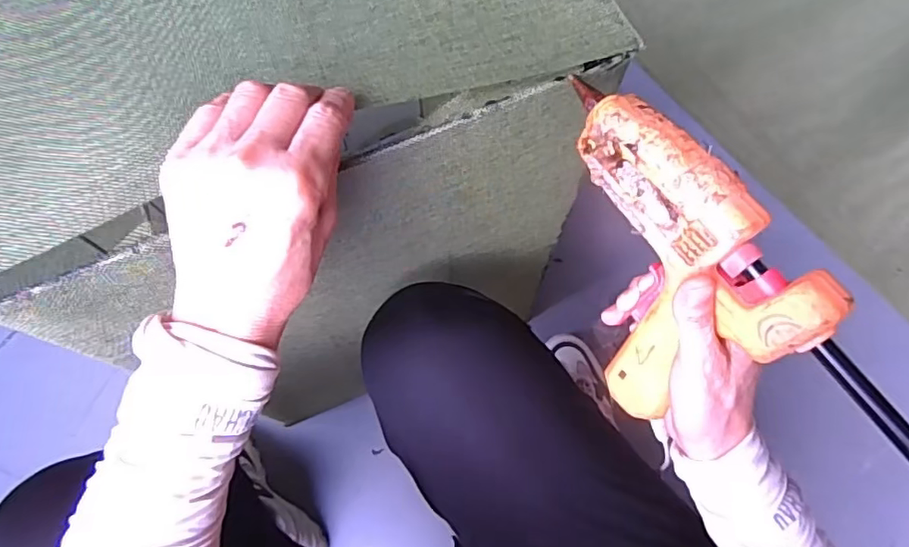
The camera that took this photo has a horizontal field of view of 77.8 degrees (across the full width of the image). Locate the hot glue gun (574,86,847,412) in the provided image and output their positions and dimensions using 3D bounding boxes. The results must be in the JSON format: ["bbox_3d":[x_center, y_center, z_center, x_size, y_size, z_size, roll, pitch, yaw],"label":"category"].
[{"bbox_3d":[0.101,-0.022,0.332,0.050,0.154,0.197,-18,71,-44],"label":"hot glue gun"}]

